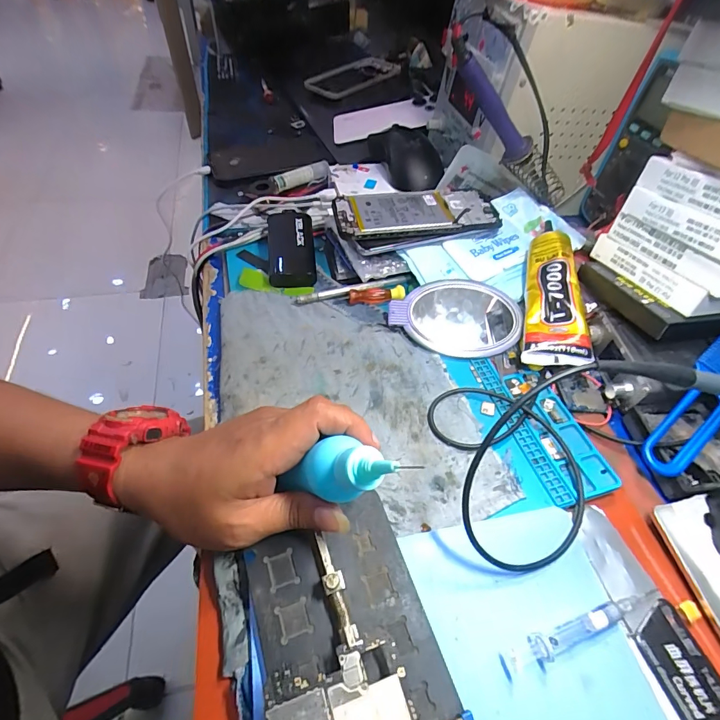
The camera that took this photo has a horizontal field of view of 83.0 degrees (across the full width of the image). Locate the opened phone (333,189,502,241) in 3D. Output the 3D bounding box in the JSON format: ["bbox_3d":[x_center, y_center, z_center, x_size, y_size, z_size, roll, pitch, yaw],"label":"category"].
[{"bbox_3d":[0.057,-0.154,0.419,0.164,0.014,0.078,-5,53,-10],"label":"opened phone"}]

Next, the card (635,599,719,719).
[{"bbox_3d":[0.182,0.172,0.230,0.035,0.004,0.055,-14,53,-6],"label":"card"}]

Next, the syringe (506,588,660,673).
[{"bbox_3d":[0.132,0.151,0.231,0.105,0.013,0.013,-11,54,-14],"label":"syringe"}]

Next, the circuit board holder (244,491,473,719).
[{"bbox_3d":[-0.009,0.145,0.219,0.089,0.025,0.117,-14,55,-16],"label":"circuit board holder"}]

